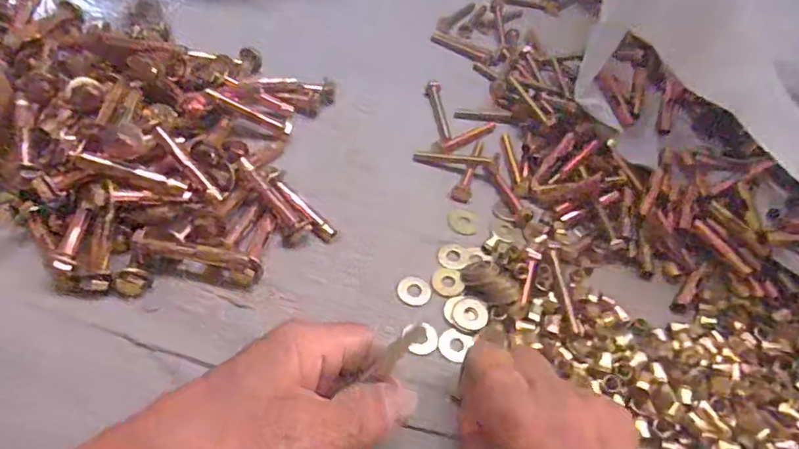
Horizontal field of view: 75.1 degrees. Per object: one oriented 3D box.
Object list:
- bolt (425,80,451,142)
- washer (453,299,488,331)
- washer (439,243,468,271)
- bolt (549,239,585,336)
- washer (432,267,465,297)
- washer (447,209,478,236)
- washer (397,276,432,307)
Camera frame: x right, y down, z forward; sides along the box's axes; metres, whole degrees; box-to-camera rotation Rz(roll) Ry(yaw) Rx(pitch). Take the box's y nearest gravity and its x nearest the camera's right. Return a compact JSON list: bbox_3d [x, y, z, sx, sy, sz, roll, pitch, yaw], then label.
[{"bbox_3d":[0.032,-0.094,0.424,0.012,0.008,0.063,-2,51,-9],"label":"bolt"},{"bbox_3d":[0.042,0.053,0.310,0.020,0.004,0.021,12,50,3],"label":"washer"},{"bbox_3d":[0.035,0.021,0.340,0.020,0.004,0.020,4,51,-5],"label":"washer"},{"bbox_3d":[0.102,0.038,0.319,0.007,0.009,0.062,-1,53,-7],"label":"bolt"},{"bbox_3d":[0.030,0.036,0.326,0.019,0.004,0.021,-5,52,-11],"label":"washer"},{"bbox_3d":[0.044,-0.002,0.365,0.021,0.005,0.018,11,50,2],"label":"washer"},{"bbox_3d":[0.009,0.040,0.319,0.021,0.004,0.020,4,51,-5],"label":"washer"}]

